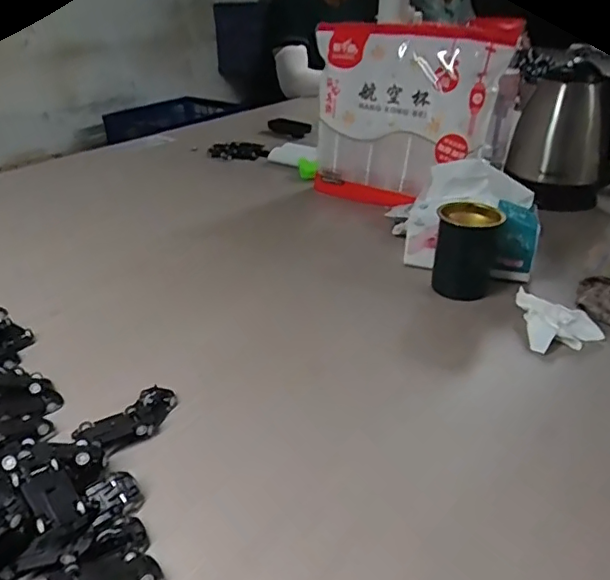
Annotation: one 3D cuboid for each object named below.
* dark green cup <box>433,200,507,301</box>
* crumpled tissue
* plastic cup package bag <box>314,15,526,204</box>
[{"bbox_3d":[0.193,-0.046,0.692,0.069,0.106,0.068,1,30,-1],"label":"dark green cup"},{"bbox_3d":[0.271,0.039,0.622,0.096,0.029,0.075,17,33,25],"label":"crumpled tissue"},{"bbox_3d":[0.153,-0.277,0.936,0.303,0.280,0.098,23,36,33],"label":"plastic cup package bag"}]

